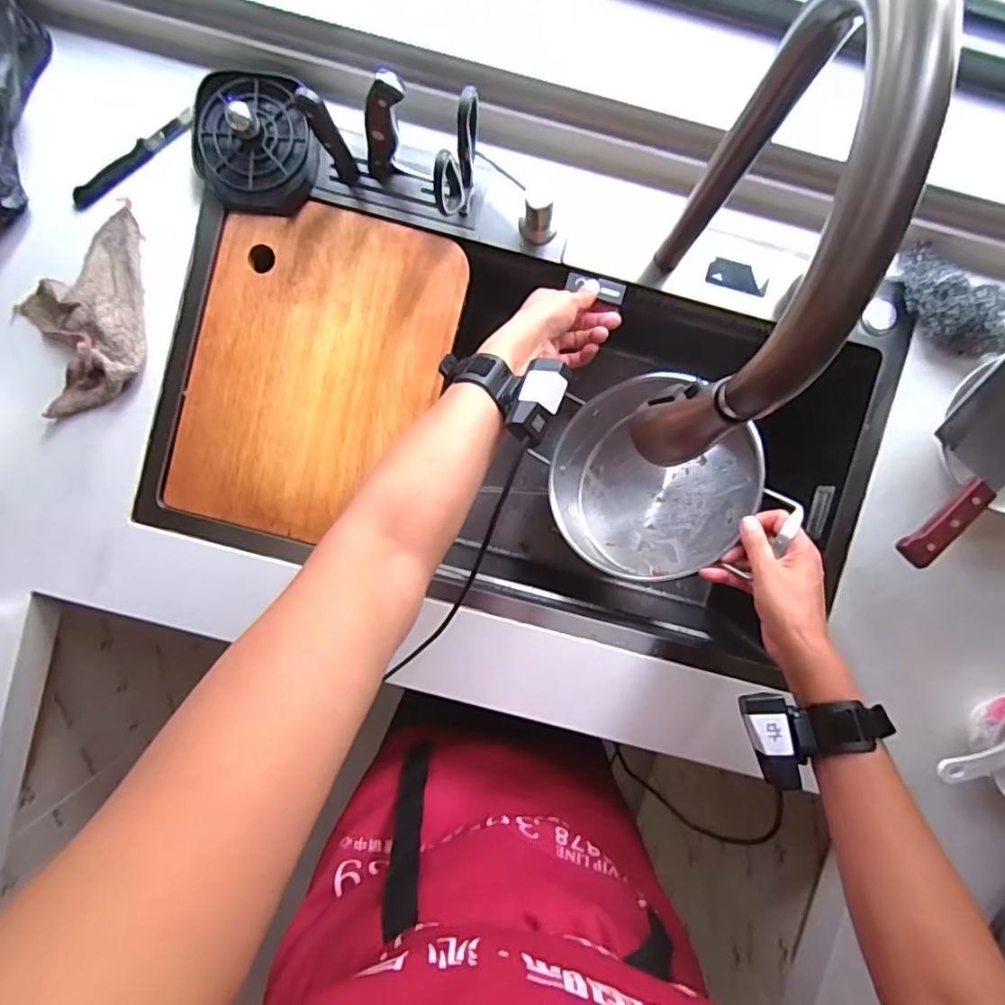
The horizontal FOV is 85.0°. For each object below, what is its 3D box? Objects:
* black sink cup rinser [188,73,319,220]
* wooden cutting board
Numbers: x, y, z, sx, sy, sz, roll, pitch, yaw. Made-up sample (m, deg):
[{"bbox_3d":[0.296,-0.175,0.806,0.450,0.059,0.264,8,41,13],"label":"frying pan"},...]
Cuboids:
[{"bbox_3d":[-0.248,-0.363,0.542,0.118,0.059,0.124,0,93,0],"label":"black sink cup rinser"},{"bbox_3d":[-0.200,-0.134,0.582,0.255,0.015,0.342,17,91,-1],"label":"wooden cutting board"}]

